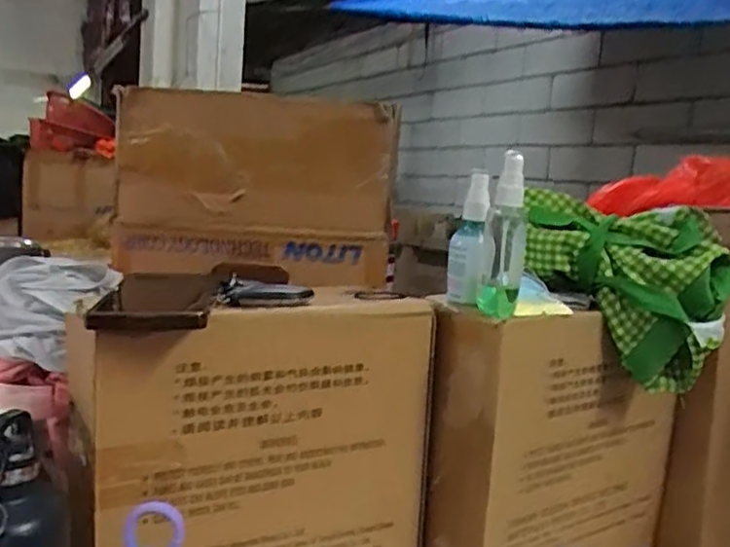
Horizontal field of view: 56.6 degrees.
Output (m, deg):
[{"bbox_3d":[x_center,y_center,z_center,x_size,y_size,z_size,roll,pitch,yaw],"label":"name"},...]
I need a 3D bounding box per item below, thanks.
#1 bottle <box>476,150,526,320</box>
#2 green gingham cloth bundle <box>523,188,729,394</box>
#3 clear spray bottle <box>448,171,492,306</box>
[{"bbox_3d":[0.120,-0.031,0.575,0.032,0.133,0.042,6,8,13],"label":"bottle"},{"bbox_3d":[0.234,0.014,0.648,0.200,0.154,0.095,7,8,19],"label":"green gingham cloth bundle"},{"bbox_3d":[0.093,-0.031,0.606,0.031,0.115,0.040,6,8,7],"label":"clear spray bottle"}]

